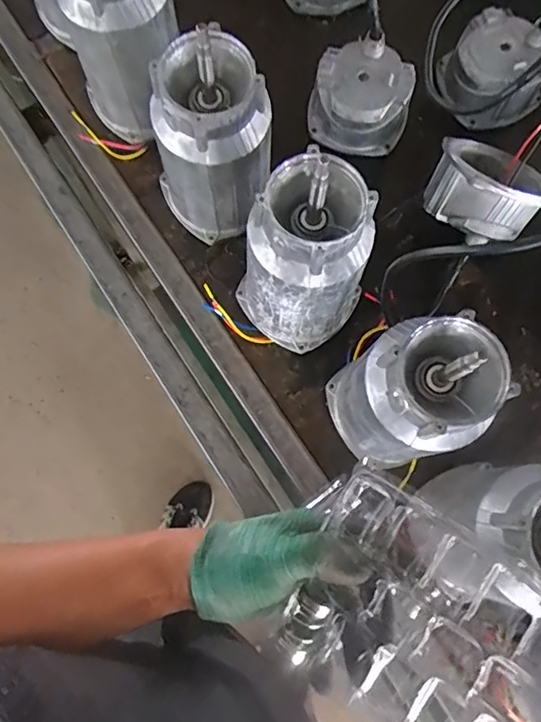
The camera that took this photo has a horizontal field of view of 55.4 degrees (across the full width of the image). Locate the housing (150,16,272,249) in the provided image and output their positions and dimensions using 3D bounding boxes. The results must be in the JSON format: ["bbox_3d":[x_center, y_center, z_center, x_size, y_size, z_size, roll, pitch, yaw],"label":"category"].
[{"bbox_3d":[-0.061,-0.226,0.563,0.111,0.220,0.098,-35,79,-8],"label":"housing"}]

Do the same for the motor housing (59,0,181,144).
[{"bbox_3d":[-0.173,-0.373,0.599,0.115,0.228,0.113,-35,79,-8],"label":"motor housing"}]

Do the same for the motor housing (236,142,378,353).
[{"bbox_3d":[0.036,-0.097,0.527,0.109,0.232,0.107,0,77,0],"label":"motor housing"}]

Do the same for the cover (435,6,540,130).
[{"bbox_3d":[0.291,-0.382,0.682,0.119,0.072,0.129,-34,79,-8],"label":"cover"}]

